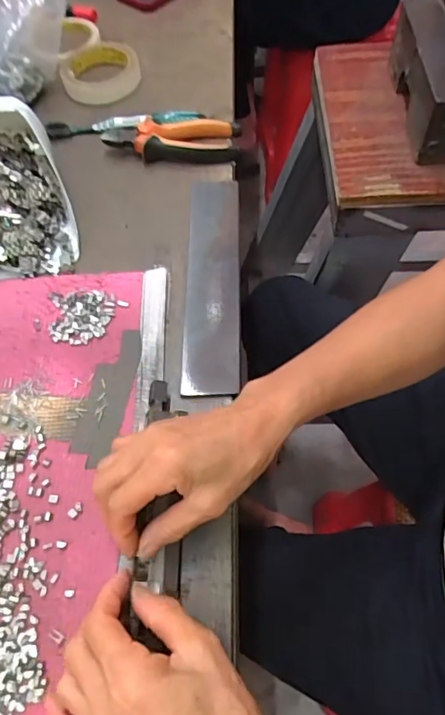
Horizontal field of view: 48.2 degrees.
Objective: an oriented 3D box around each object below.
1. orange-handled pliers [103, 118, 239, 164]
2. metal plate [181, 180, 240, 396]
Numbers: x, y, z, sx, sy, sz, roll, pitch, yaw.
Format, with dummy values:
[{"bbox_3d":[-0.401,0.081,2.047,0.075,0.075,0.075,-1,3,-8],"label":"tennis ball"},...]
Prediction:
[{"bbox_3d":[-0.056,-0.245,0.556,0.147,0.020,0.055,3,62,4],"label":"orange-handled pliers"},{"bbox_3d":[-0.009,-0.079,0.472,0.049,0.010,0.245,1,61,0],"label":"metal plate"}]

